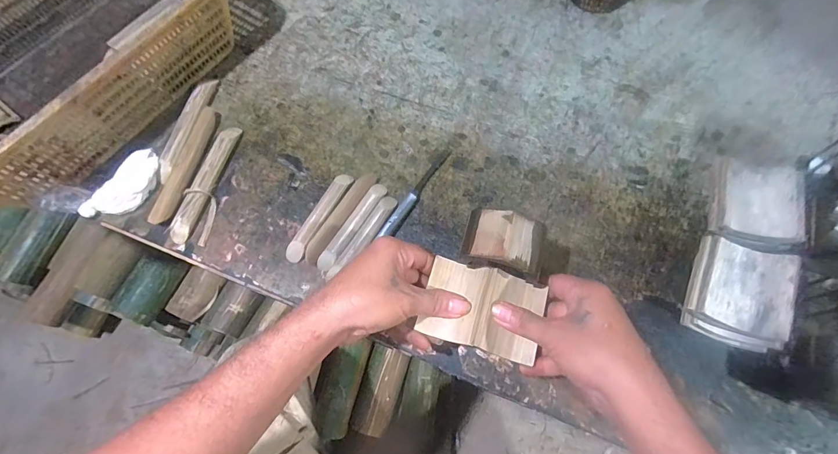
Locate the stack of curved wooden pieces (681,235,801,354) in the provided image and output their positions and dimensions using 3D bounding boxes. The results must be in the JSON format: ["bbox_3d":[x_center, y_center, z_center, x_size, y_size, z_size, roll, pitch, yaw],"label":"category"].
[{"bbox_3d":[0.311,0.064,0.390,0.079,0.058,0.093,23,69,10],"label":"stack of curved wooden pieces"}]

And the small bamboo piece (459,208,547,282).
[{"bbox_3d":[0.072,0.013,0.333,0.066,0.018,0.050,16,67,8],"label":"small bamboo piece"}]

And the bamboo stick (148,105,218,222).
[{"bbox_3d":[-0.276,-0.077,0.471,0.026,0.008,0.157,12,69,8],"label":"bamboo stick"}]

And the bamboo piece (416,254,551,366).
[{"bbox_3d":[0.057,0.072,0.354,0.102,0.016,0.072,15,70,9],"label":"bamboo piece"}]

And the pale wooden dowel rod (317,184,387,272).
[{"bbox_3d":[-0.073,0.000,0.442,0.018,0.014,0.115,30,73,14],"label":"pale wooden dowel rod"}]

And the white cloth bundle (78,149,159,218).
[{"bbox_3d":[-0.335,-0.044,0.454,0.048,0.015,0.096,31,70,14],"label":"white cloth bundle"}]

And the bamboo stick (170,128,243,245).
[{"bbox_3d":[-0.247,-0.054,0.457,0.024,0.012,0.150,13,70,8],"label":"bamboo stick"}]

